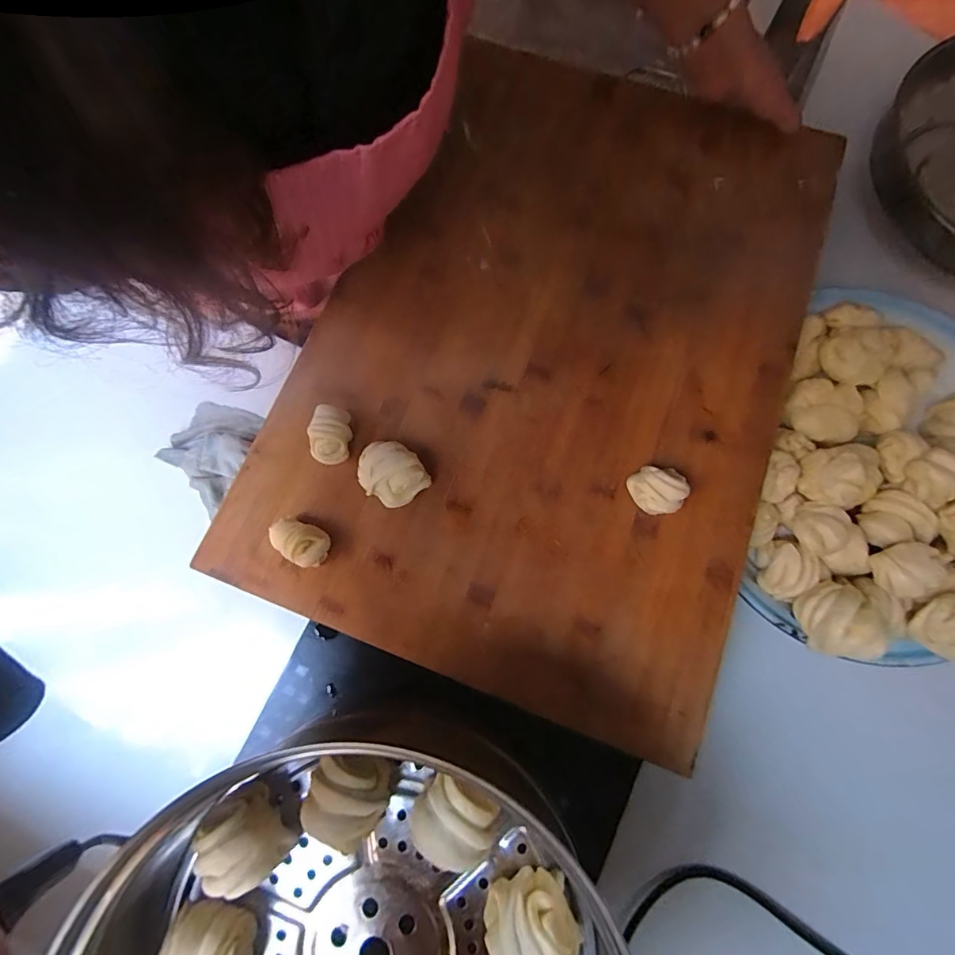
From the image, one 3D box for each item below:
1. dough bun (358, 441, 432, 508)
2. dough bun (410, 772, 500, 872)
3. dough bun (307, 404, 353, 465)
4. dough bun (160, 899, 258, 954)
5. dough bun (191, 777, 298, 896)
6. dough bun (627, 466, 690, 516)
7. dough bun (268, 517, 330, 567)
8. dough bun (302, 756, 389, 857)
[{"bbox_3d":[-0.068,-0.002,0.351,0.045,0.033,0.049,-40,81,-4],"label":"dough bun"},{"bbox_3d":[-0.012,0.192,0.255,0.043,0.035,0.038,22,82,6],"label":"dough bun"},{"bbox_3d":[-0.118,-0.034,0.362,0.030,0.027,0.047,-8,78,-1],"label":"dough bun"},{"bbox_3d":[-0.145,0.257,0.243,0.046,0.034,0.037,22,82,6],"label":"dough bun"},{"bbox_3d":[-0.133,0.204,0.253,0.037,0.038,0.048,-40,81,-4],"label":"dough bun"},{"bbox_3d":[0.136,0.010,0.344,0.039,0.032,0.031,27,83,7],"label":"dough bun"},{"bbox_3d":[-0.136,0.049,0.342,0.043,0.023,0.030,26,79,6],"label":"dough bun"},{"bbox_3d":[-0.074,0.183,0.261,0.043,0.029,0.047,0,80,2],"label":"dough bun"}]

